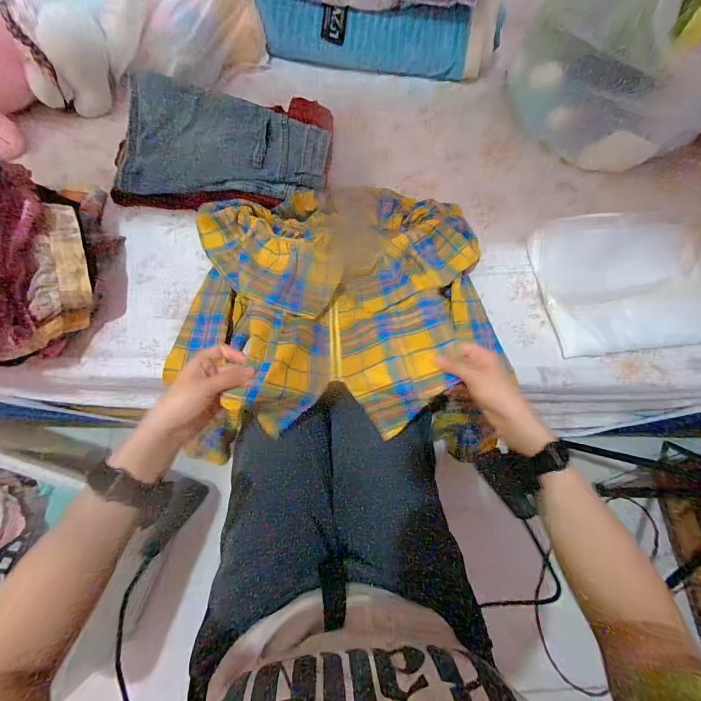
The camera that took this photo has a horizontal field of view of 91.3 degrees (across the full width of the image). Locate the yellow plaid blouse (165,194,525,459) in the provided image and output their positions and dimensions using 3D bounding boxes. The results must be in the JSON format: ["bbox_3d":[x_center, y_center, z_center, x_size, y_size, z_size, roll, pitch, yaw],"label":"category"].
[{"bbox_3d":[-0.013,-0.113,0.517,0.457,0.135,0.449,7,71,1],"label":"yellow plaid blouse"}]

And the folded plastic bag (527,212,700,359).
[{"bbox_3d":[0.507,-0.129,0.604,0.334,0.047,0.259,-3,68,-5],"label":"folded plastic bag"}]

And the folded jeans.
[{"bbox_3d":[-0.214,-0.370,0.608,0.347,0.054,0.224,3,67,-3],"label":"folded jeans"}]

